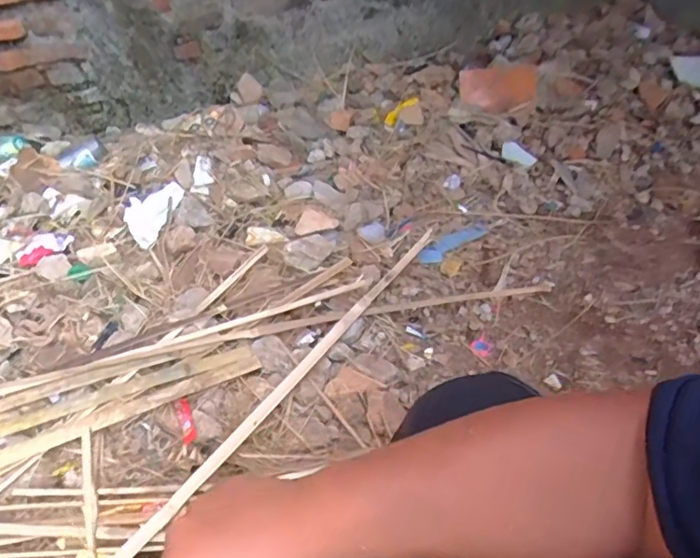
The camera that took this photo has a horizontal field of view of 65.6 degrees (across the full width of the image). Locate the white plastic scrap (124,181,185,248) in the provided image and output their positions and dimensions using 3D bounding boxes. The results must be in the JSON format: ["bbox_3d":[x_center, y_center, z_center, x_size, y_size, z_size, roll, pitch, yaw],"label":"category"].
[{"bbox_3d":[-0.433,-0.152,1.181,0.096,0.022,0.192,10,47,7],"label":"white plastic scrap"}]

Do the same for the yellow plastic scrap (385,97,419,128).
[{"bbox_3d":[0.141,-0.461,1.486,0.049,0.014,0.117,37,75,28],"label":"yellow plastic scrap"}]

